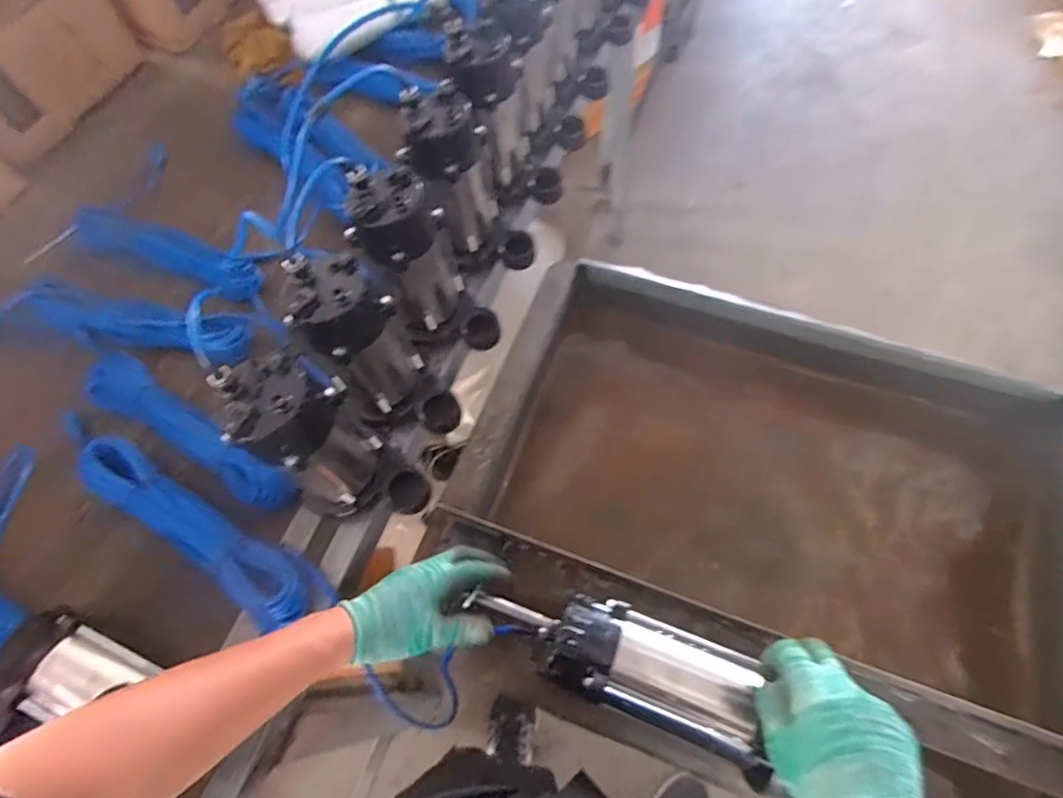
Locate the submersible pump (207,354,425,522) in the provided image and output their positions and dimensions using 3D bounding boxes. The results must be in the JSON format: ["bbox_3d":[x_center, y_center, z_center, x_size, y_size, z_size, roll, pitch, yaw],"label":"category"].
[{"bbox_3d":[-0.228,0.053,0.598,0.173,0.254,0.123,40,72,20],"label":"submersible pump"}]

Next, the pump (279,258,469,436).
[{"bbox_3d":[-0.171,-0.049,0.634,0.144,0.228,0.105,35,71,18],"label":"pump"}]

